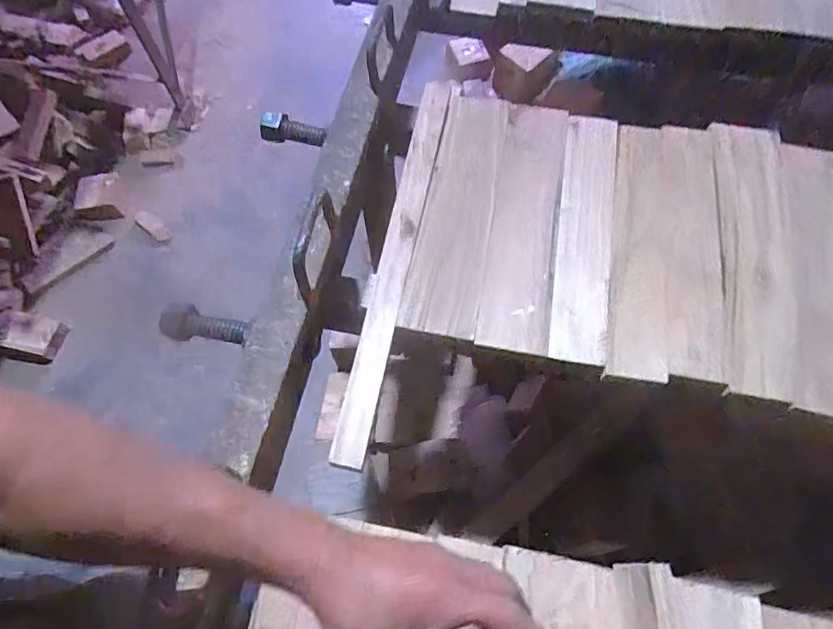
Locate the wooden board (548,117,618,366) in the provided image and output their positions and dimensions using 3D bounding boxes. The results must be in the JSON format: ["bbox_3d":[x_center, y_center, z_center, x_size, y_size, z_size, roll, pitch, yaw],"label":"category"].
[{"bbox_3d":[0.229,-0.124,0.718,0.072,0.015,0.402,10,62,6],"label":"wooden board"}]

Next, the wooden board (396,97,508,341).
[{"bbox_3d":[0.062,-0.153,0.728,0.092,0.015,0.398,10,62,6],"label":"wooden board"}]

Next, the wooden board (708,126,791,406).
[{"bbox_3d":[0.434,-0.090,0.691,0.092,0.012,0.417,13,63,8],"label":"wooden board"}]

